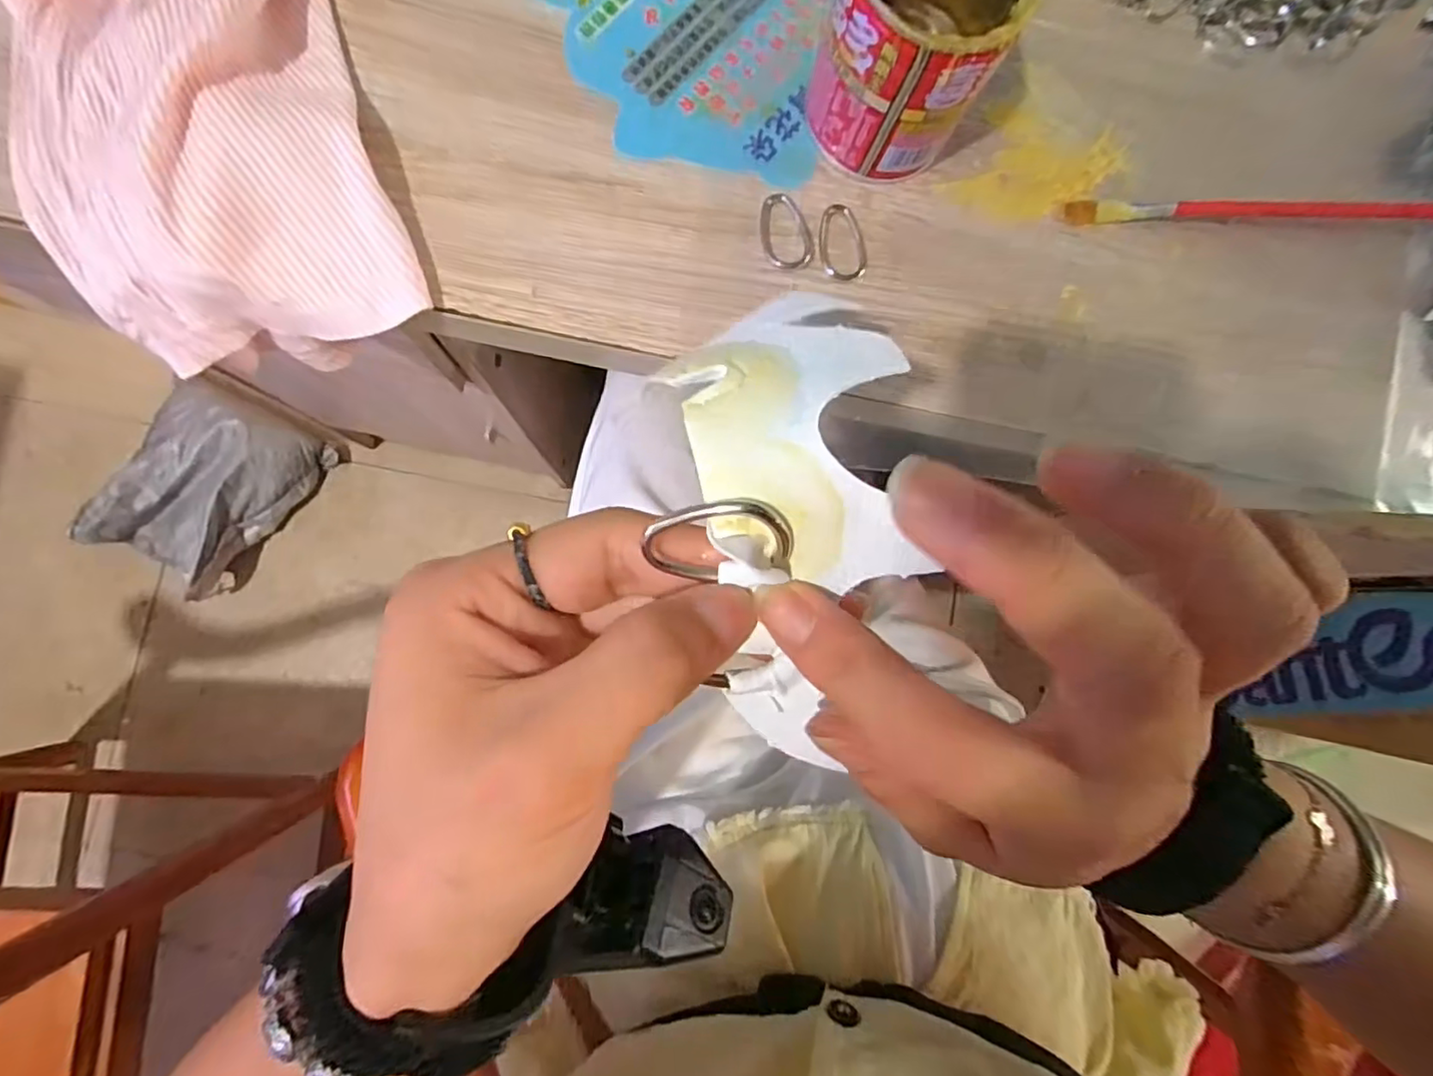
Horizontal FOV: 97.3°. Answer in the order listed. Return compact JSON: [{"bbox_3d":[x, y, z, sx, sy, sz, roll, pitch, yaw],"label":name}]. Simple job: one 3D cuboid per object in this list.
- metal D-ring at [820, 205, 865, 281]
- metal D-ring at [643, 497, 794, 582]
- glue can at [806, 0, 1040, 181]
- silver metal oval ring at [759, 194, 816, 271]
[{"bbox_3d":[0.053,-0.127,0.270,0.020,0.004,0.032,-14,87,-7],"label":"metal D-ring"},{"bbox_3d":[0.001,0.001,0.123,0.027,0.004,0.016,-5,119,13],"label":"metal D-ring"},{"bbox_3d":[0.075,-0.188,0.241,0.062,0.074,0.064,0,85,-6],"label":"glue can"},{"bbox_3d":[0.029,-0.130,0.267,0.021,0.005,0.031,-13,87,-7],"label":"silver metal oval ring"}]

